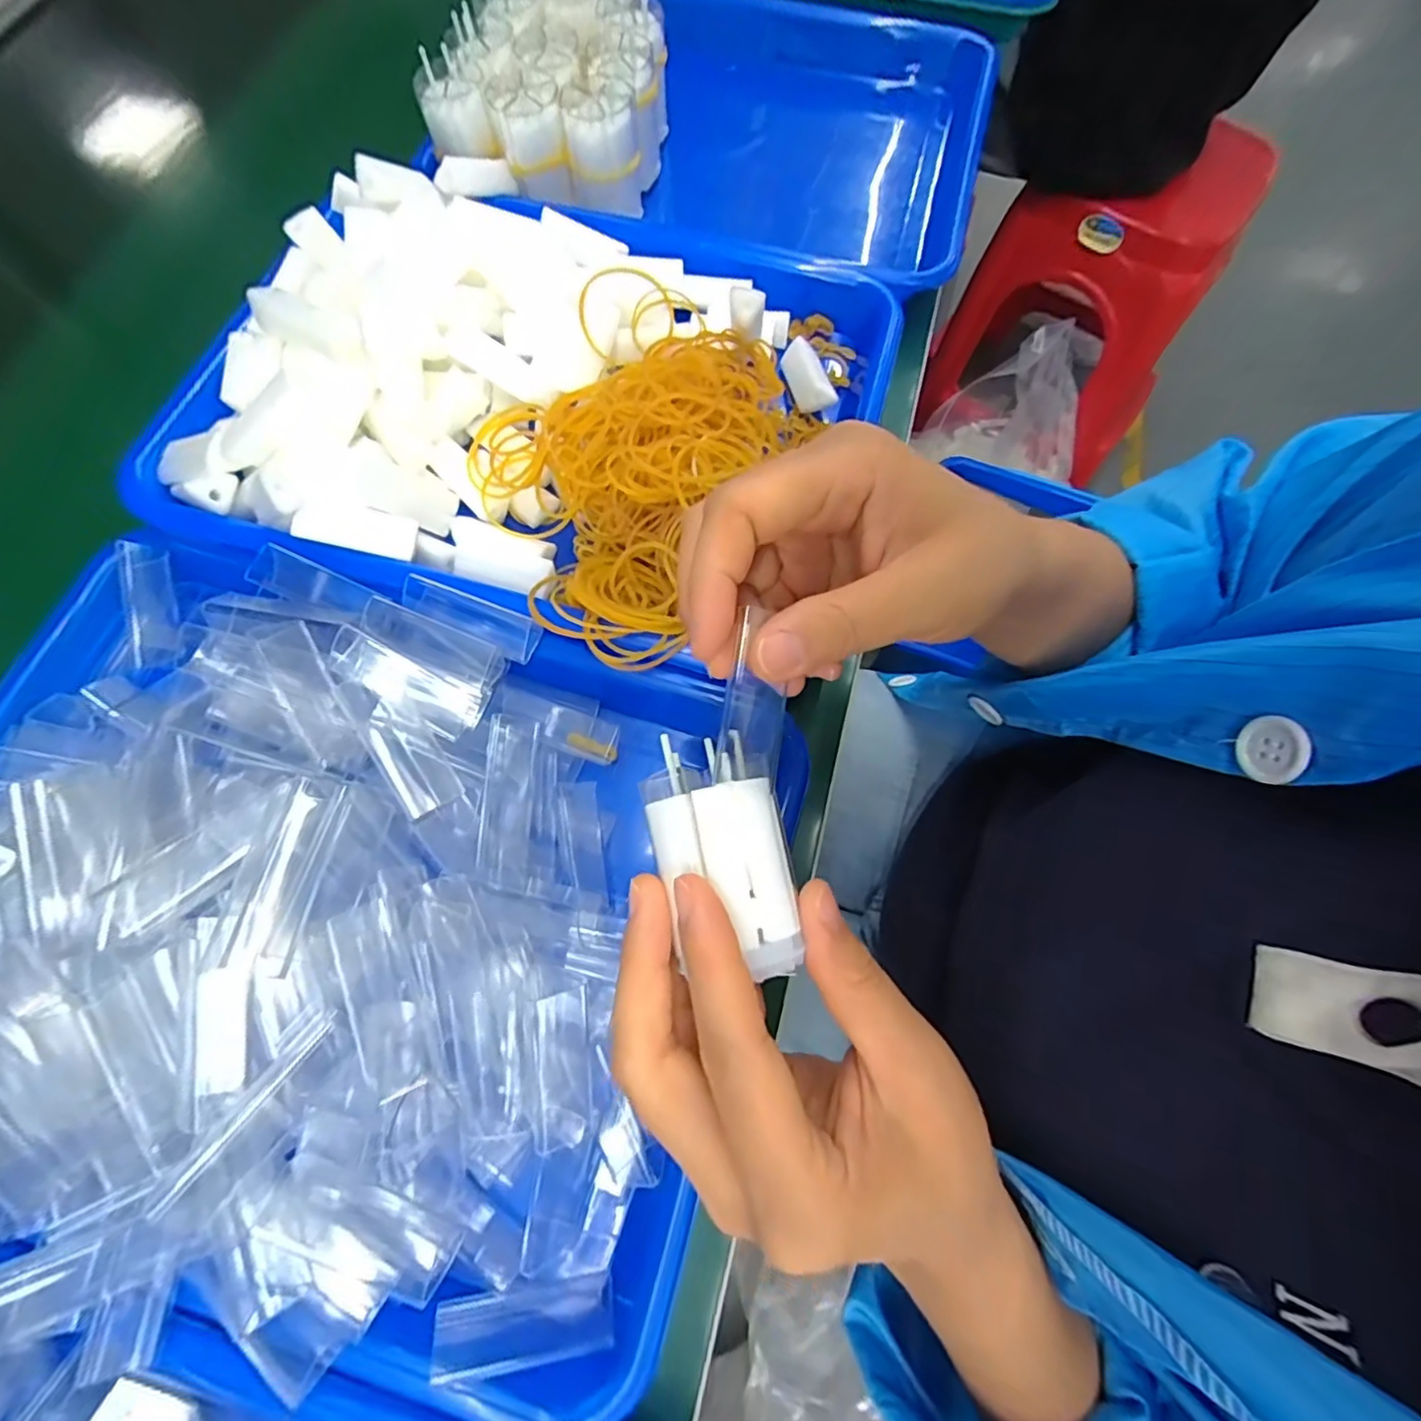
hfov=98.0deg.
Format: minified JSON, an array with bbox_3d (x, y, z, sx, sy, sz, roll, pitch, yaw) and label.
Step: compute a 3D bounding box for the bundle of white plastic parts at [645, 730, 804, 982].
[{"bbox_3d":[0.004,0.042,0.175,0.036,0.016,0.066,-14,72,-6],"label":"bundle of white plastic parts"}]

